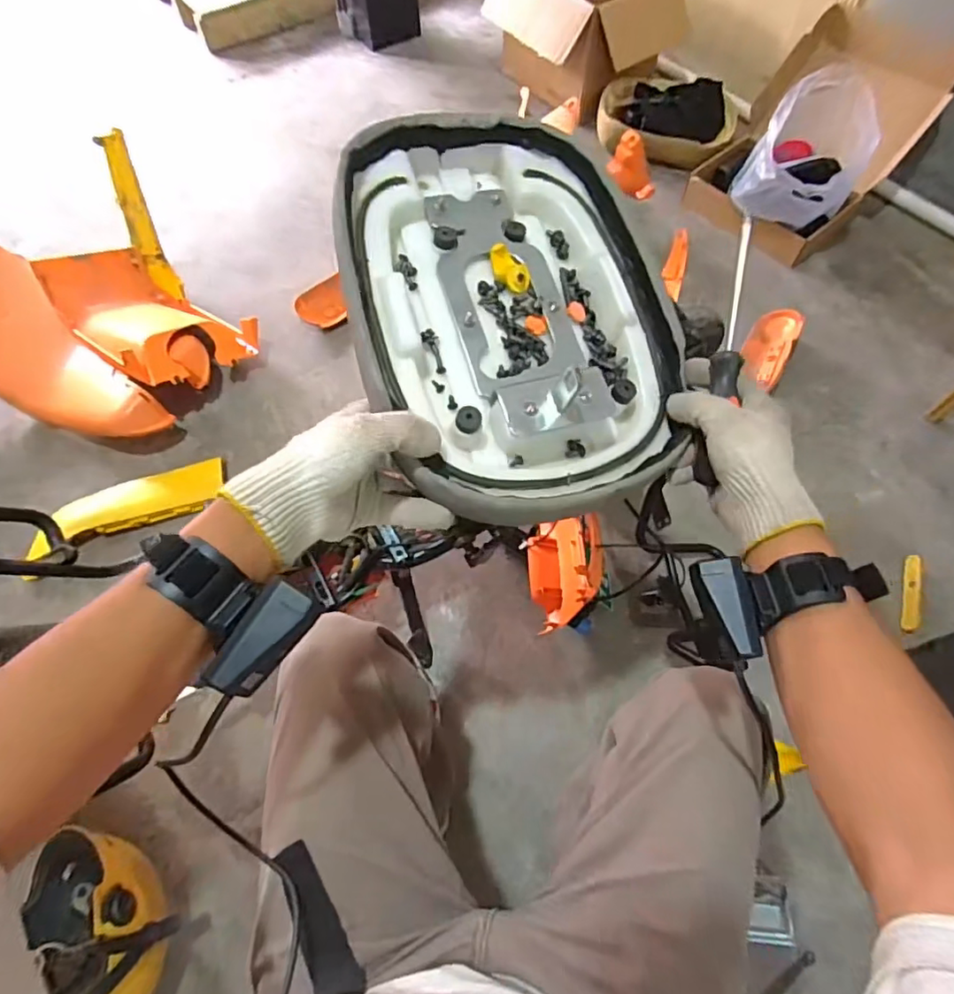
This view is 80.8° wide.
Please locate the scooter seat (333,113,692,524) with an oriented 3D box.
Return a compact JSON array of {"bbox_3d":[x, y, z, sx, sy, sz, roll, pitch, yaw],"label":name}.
[{"bbox_3d":[0.026,-0.159,0.484,0.286,0.090,0.370,-10,75,-15],"label":"scooter seat"}]

